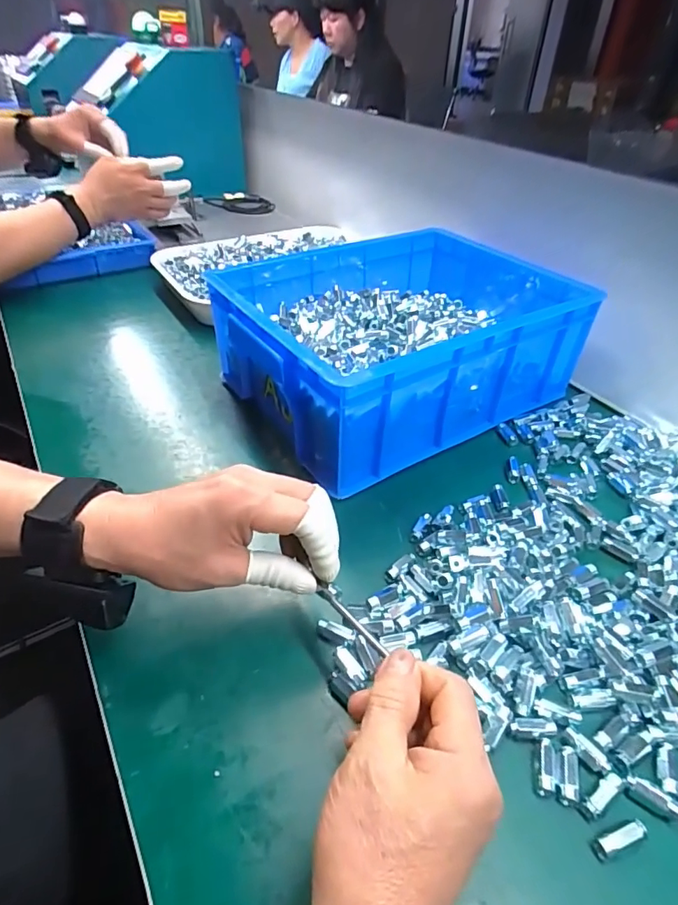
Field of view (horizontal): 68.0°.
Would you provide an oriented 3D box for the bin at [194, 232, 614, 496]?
[{"bbox_3d":[0.070,-0.138,0.570,0.367,0.119,0.279,-22,46,-24],"label":"bin"}]

